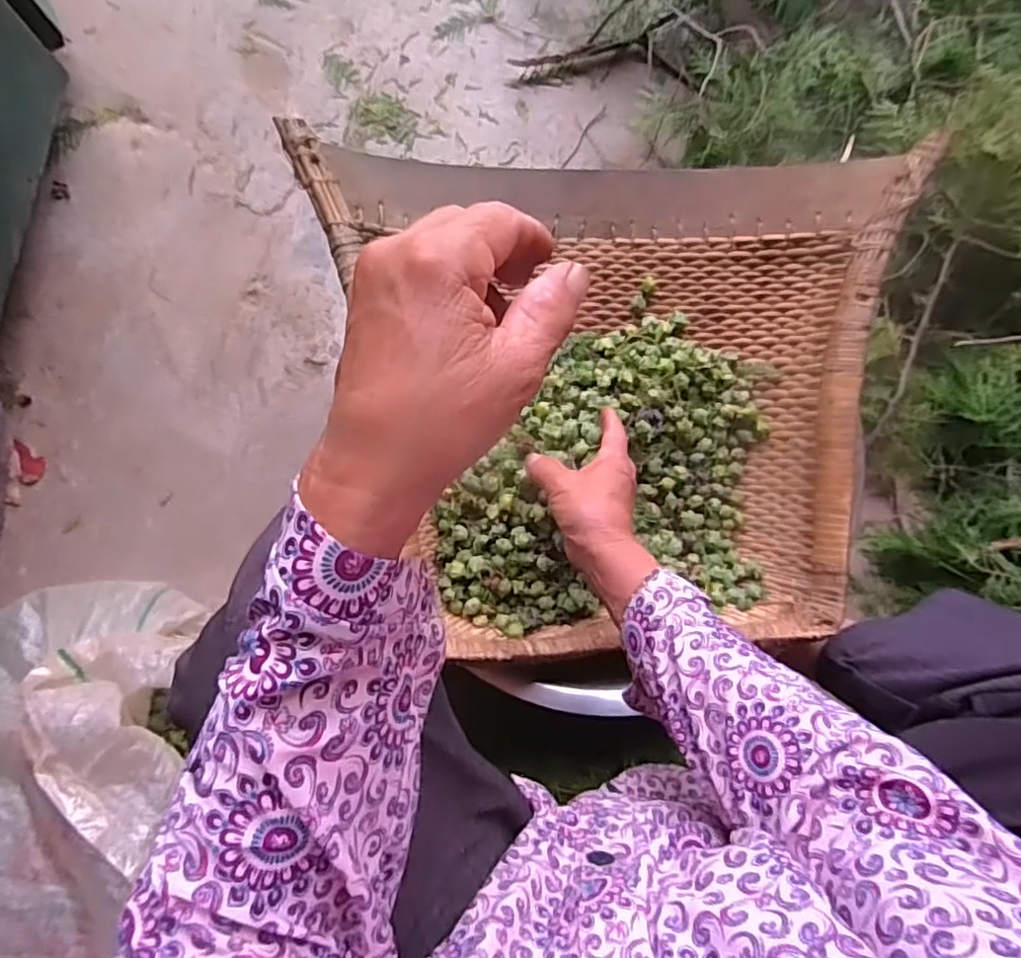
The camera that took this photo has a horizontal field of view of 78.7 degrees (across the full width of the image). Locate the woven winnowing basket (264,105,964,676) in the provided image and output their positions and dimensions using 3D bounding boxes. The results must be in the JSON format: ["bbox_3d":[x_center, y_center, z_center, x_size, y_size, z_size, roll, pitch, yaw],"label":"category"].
[{"bbox_3d":[0.087,-0.067,0.537,0.466,0.106,0.410,-2,91,-9],"label":"woven winnowing basket"}]

